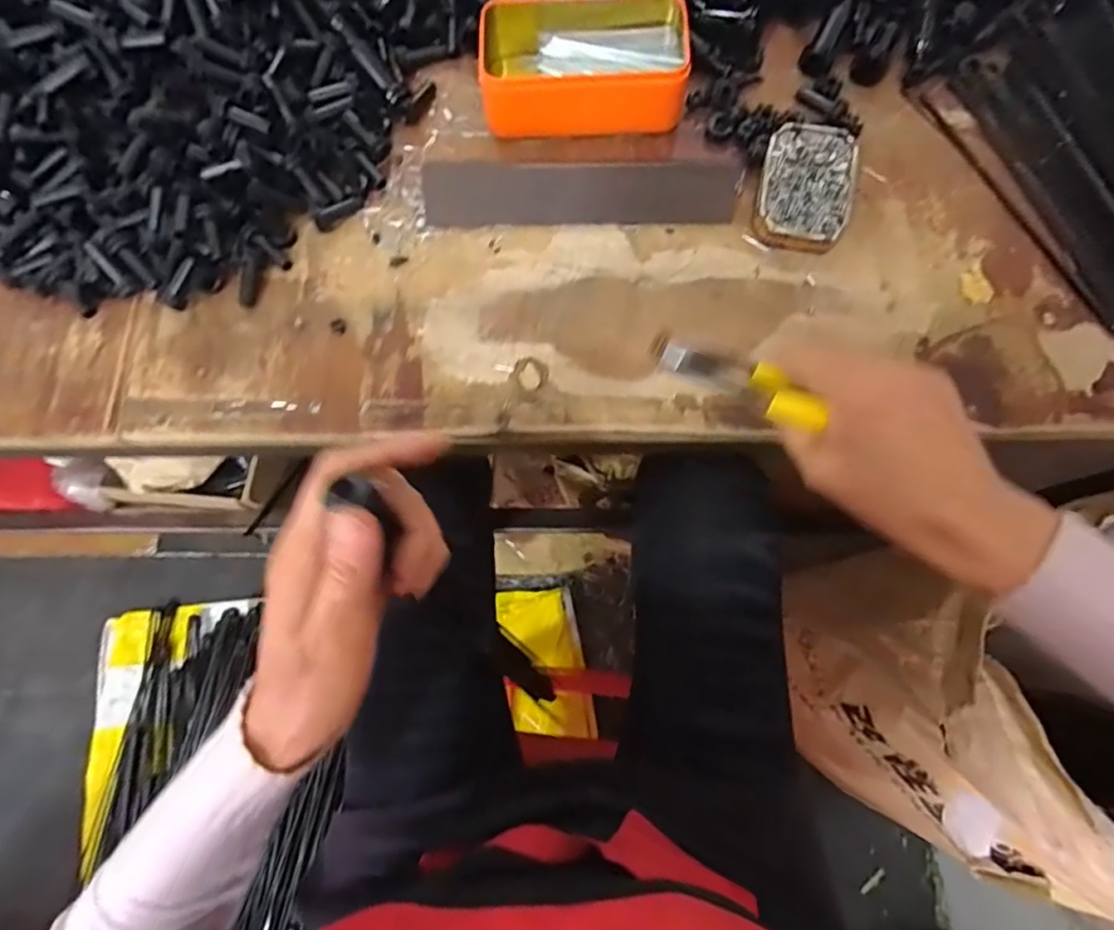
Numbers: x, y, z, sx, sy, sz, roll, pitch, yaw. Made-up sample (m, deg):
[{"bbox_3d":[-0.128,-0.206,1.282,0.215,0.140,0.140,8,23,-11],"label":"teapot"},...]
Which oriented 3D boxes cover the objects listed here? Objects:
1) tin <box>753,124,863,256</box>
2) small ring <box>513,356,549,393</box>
[{"bbox_3d":[0.173,-0.193,0.425,0.062,0.026,0.091,14,79,3],"label":"tin"},{"bbox_3d":[-0.018,-0.062,0.411,0.024,0.004,0.025,0,78,0],"label":"small ring"}]

